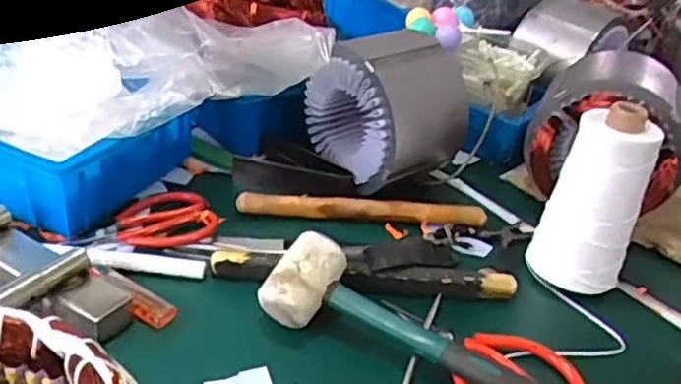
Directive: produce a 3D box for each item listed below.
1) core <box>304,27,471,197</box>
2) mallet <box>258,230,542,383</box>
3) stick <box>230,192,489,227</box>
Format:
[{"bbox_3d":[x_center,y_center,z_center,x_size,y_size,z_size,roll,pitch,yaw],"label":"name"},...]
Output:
[{"bbox_3d":[0.048,-0.082,0.703,0.116,0.143,0.123,-16,39,-32],"label":"core"},{"bbox_3d":[0.074,0.113,0.512,0.296,0.061,0.069,18,34,17],"label":"mallet"},{"bbox_3d":[0.022,0.016,0.679,0.247,0.019,0.021,5,32,-4],"label":"stick"}]

